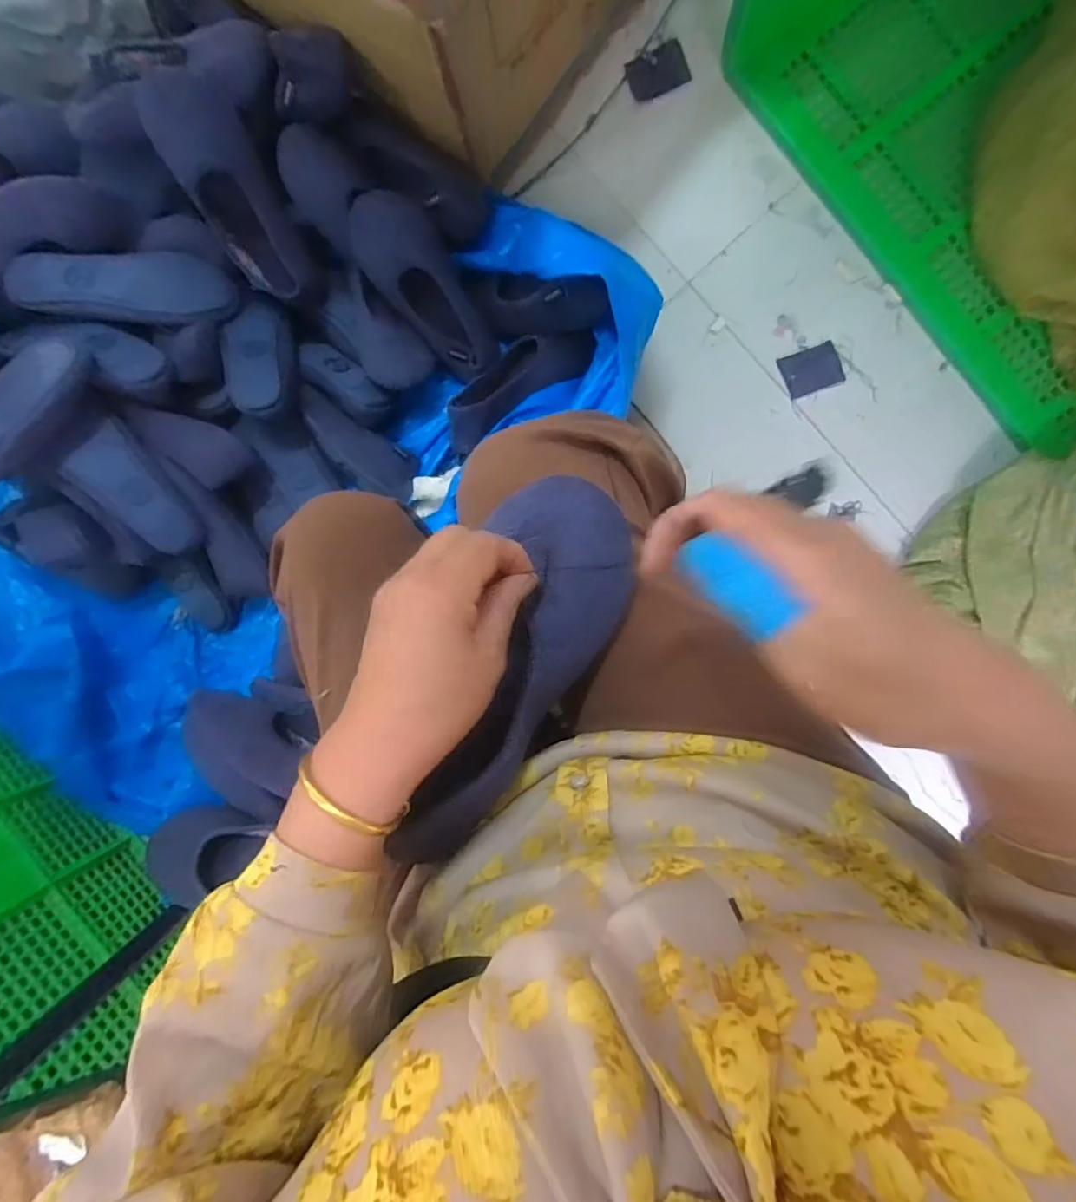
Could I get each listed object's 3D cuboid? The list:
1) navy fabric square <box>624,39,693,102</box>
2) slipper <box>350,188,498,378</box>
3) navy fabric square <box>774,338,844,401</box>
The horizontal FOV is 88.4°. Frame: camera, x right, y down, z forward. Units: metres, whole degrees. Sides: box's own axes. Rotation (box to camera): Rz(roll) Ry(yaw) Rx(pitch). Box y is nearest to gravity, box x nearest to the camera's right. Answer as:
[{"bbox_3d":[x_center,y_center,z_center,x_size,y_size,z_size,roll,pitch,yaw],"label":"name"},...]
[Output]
[{"bbox_3d":[0.166,-0.734,0.766,0.080,0.008,0.059,-19,95,11],"label":"navy fabric square"},{"bbox_3d":[-0.147,-0.411,0.733,0.102,0.057,0.240,-37,115,6],"label":"slipper"},{"bbox_3d":[0.388,-0.327,0.784,0.077,0.004,0.062,-18,90,9],"label":"navy fabric square"}]

